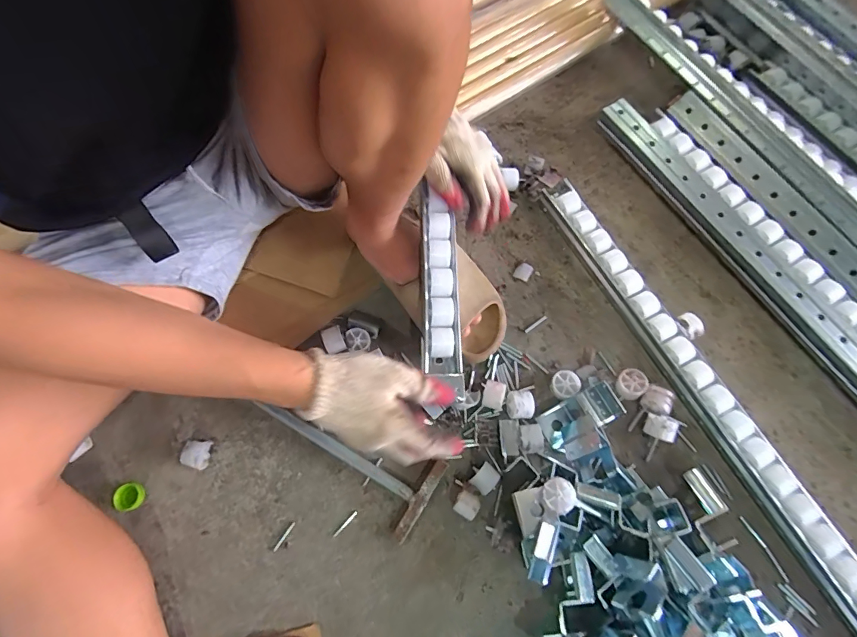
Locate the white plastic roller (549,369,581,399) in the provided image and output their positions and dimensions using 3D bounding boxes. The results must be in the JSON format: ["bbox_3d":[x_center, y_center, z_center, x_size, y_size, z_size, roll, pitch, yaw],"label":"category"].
[{"bbox_3d":[0.178,0.086,0.567,0.036,0.023,0.034,0,69,1],"label":"white plastic roller"}]

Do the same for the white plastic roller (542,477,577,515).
[{"bbox_3d":[0.144,0.198,0.484,0.036,0.037,0.036,0,72,1],"label":"white plastic roller"}]

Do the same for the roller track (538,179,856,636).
[{"bbox_3d":[0.383,0.145,0.533,0.057,0.043,0.834,-27,73,-9],"label":"roller track"}]

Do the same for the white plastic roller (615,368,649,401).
[{"bbox_3d":[0.263,0.087,0.566,0.033,0.028,0.036,0,69,1],"label":"white plastic roller"}]

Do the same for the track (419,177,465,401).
[{"bbox_3d":[0.012,-0.035,0.516,0.046,0.038,0.248,-3,83,-1],"label":"track"}]

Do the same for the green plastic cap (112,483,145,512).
[{"bbox_3d":[-0.368,0.219,0.532,0.030,0.015,0.032,0,72,1],"label":"green plastic cap"}]

